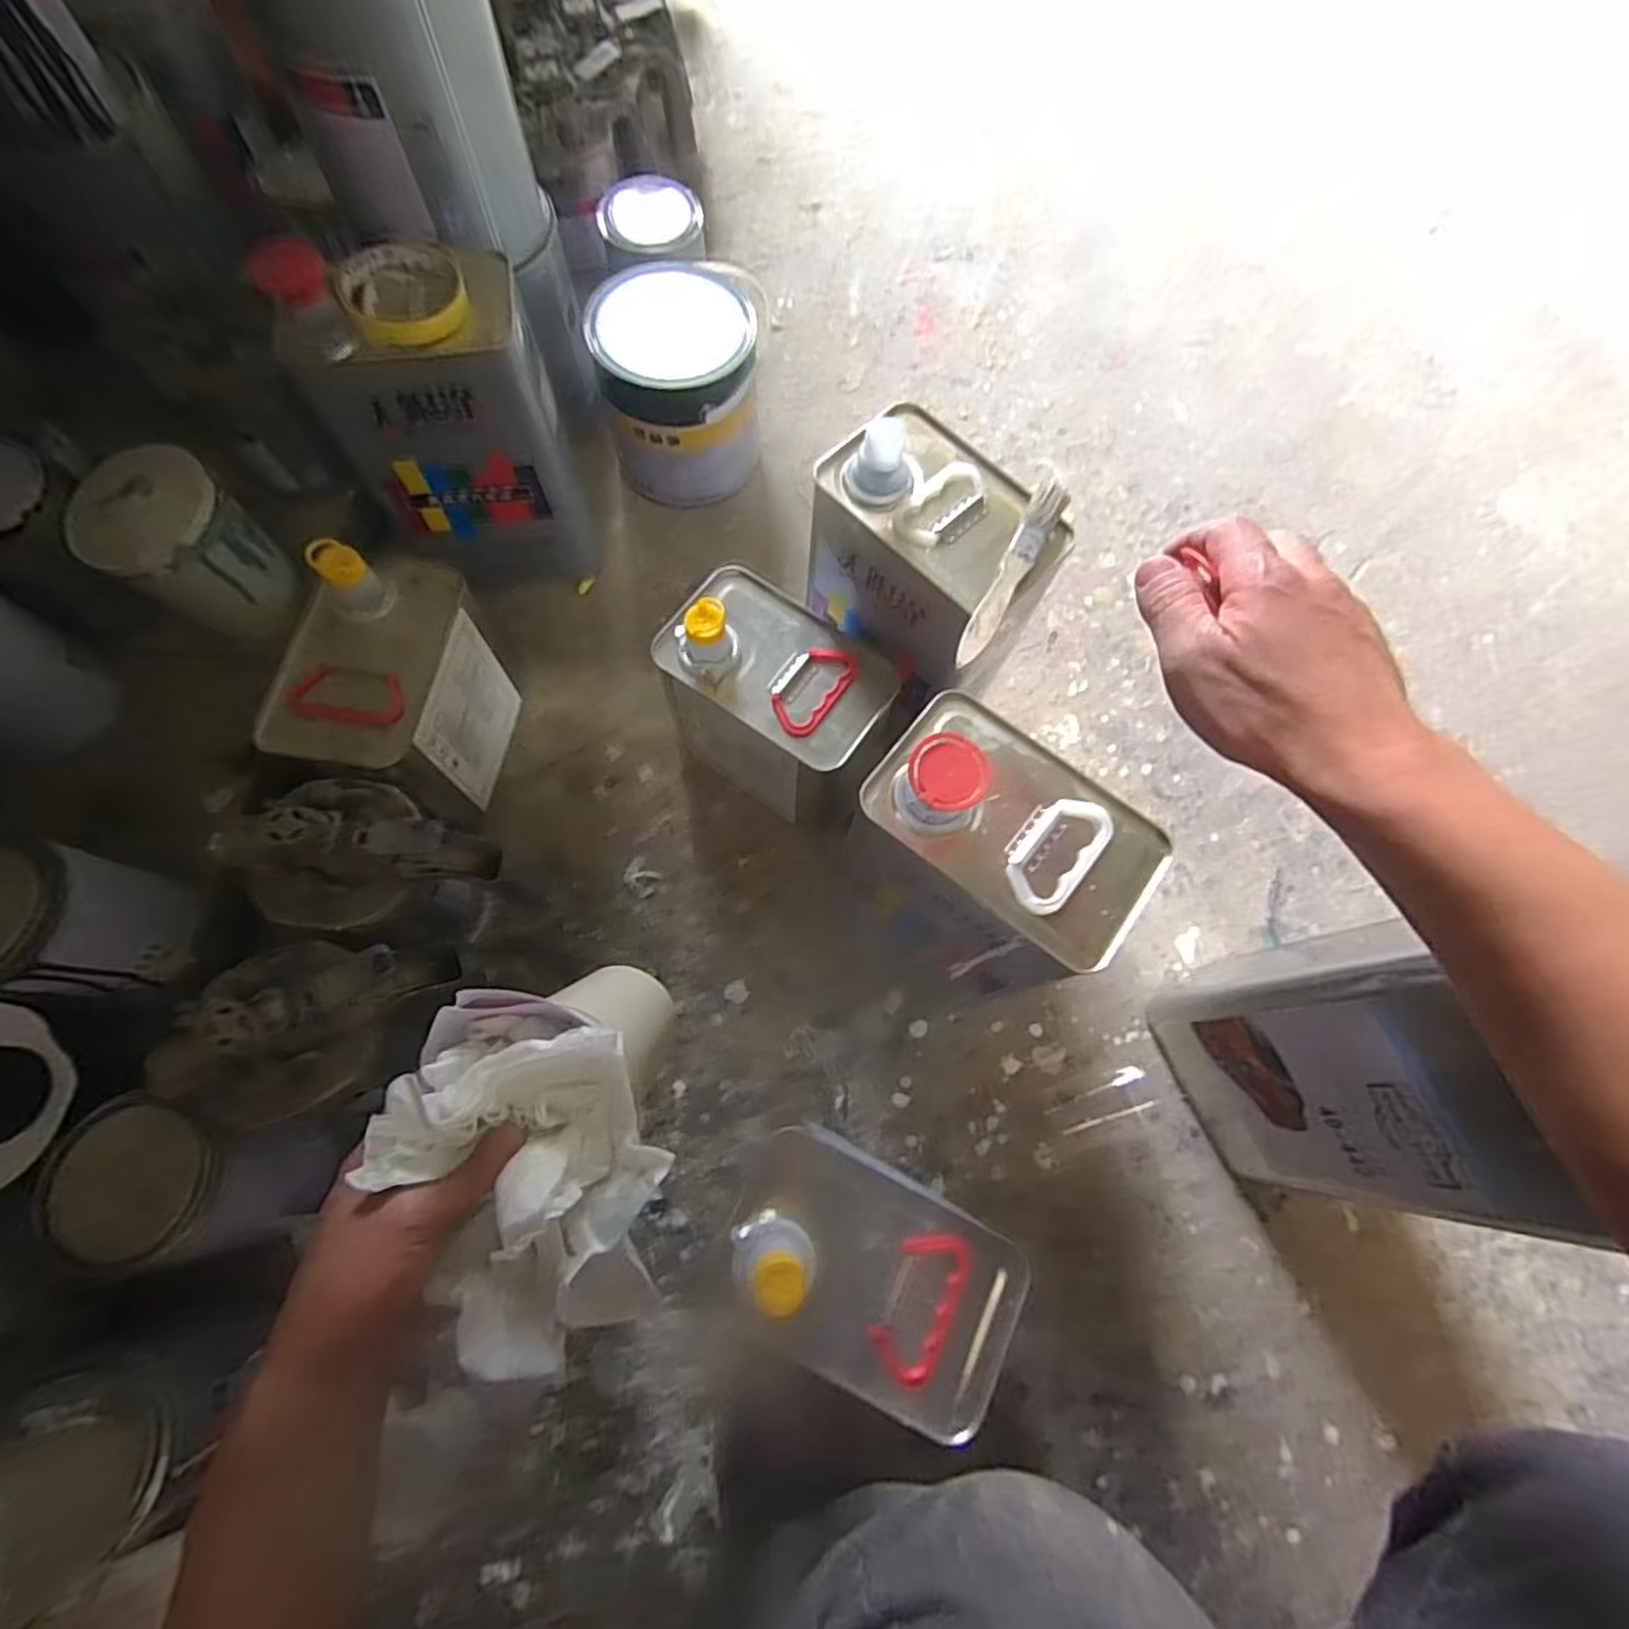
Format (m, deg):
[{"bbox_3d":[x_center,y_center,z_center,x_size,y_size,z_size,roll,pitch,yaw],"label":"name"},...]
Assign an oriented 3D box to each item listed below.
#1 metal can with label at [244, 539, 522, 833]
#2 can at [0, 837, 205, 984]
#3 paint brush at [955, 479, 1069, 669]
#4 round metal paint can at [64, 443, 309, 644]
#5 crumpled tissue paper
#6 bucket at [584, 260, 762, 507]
[{"bbox_3d":[-0.339,-0.098,0.611,0.105,0.202,0.174,9,71,0],"label":"metal can with label"},{"bbox_3d":[-0.516,0.074,0.503,0.088,0.123,0.093,1,71,-2],"label":"can"},{"bbox_3d":[0.130,-0.160,0.482,0.022,0.012,0.150,28,72,7],"label":"paint brush"},{"bbox_3d":[-0.506,-0.213,0.607,0.104,0.126,0.102,1,71,-2],"label":"round metal paint can"},{"bbox_3d":[-0.130,0.158,0.333,0.115,0.044,0.155,-23,73,-8],"label":"crumpled tissue paper"},{"bbox_3d":[-0.138,-0.439,0.768,0.152,0.163,0.167,1,71,-2],"label":"bucket"}]

